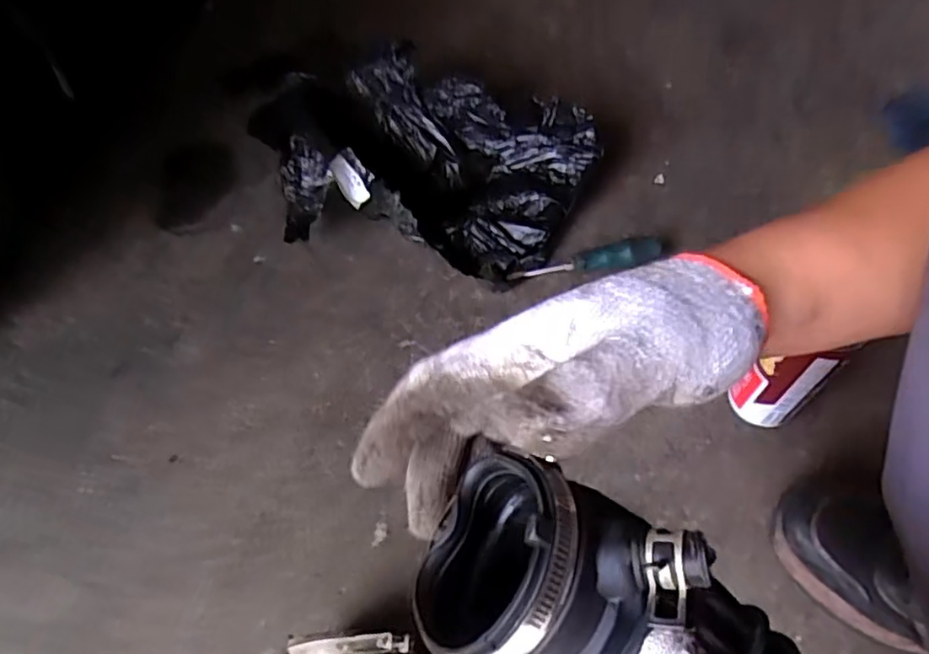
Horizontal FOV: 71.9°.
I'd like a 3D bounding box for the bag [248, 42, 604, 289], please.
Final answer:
[{"bbox_3d":[-0.043,-0.195,0.722,0.325,0.124,0.275,20,63,14],"label":"bag"}]

